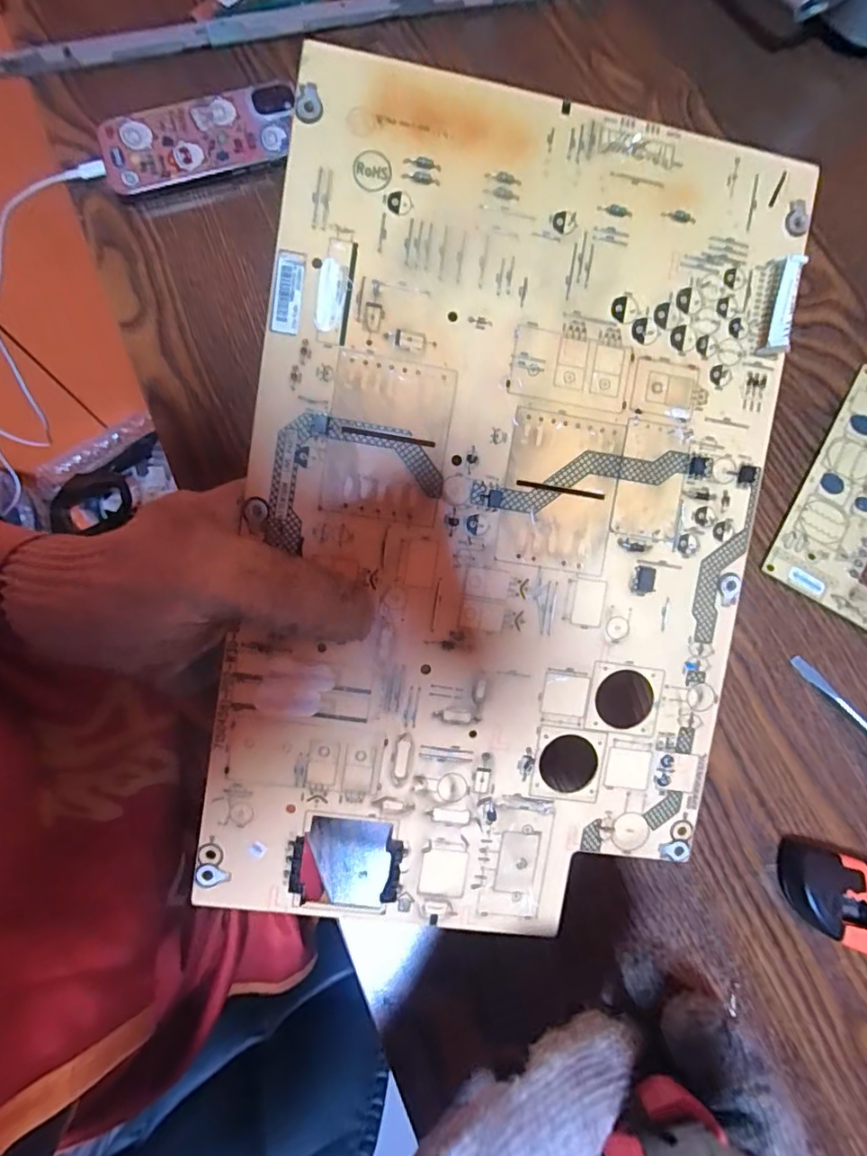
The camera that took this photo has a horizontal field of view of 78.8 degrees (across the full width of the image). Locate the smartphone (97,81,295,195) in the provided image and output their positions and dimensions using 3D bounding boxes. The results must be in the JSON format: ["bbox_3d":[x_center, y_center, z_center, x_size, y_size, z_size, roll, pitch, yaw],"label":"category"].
[{"bbox_3d":[-0.171,-0.321,0.384,0.142,0.008,0.072,-12,81,2],"label":"smartphone"}]

